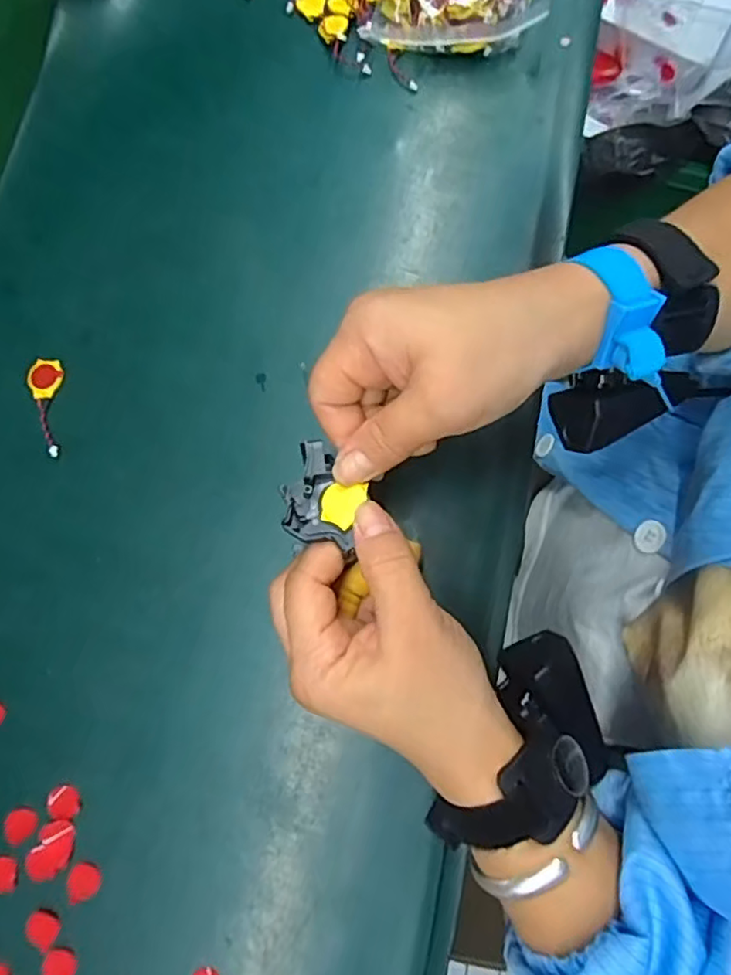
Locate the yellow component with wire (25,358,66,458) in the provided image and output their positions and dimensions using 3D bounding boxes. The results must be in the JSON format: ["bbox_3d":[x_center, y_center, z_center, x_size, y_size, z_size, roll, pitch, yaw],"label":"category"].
[{"bbox_3d":[-0.188,-0.047,0.360,0.022,0.004,0.061,-4,77,1],"label":"yellow component with wire"}]

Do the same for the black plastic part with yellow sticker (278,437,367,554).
[{"bbox_3d":[-0.018,0.003,0.276,0.035,0.008,0.043,16,78,5],"label":"black plastic part with yellow sticker"}]

